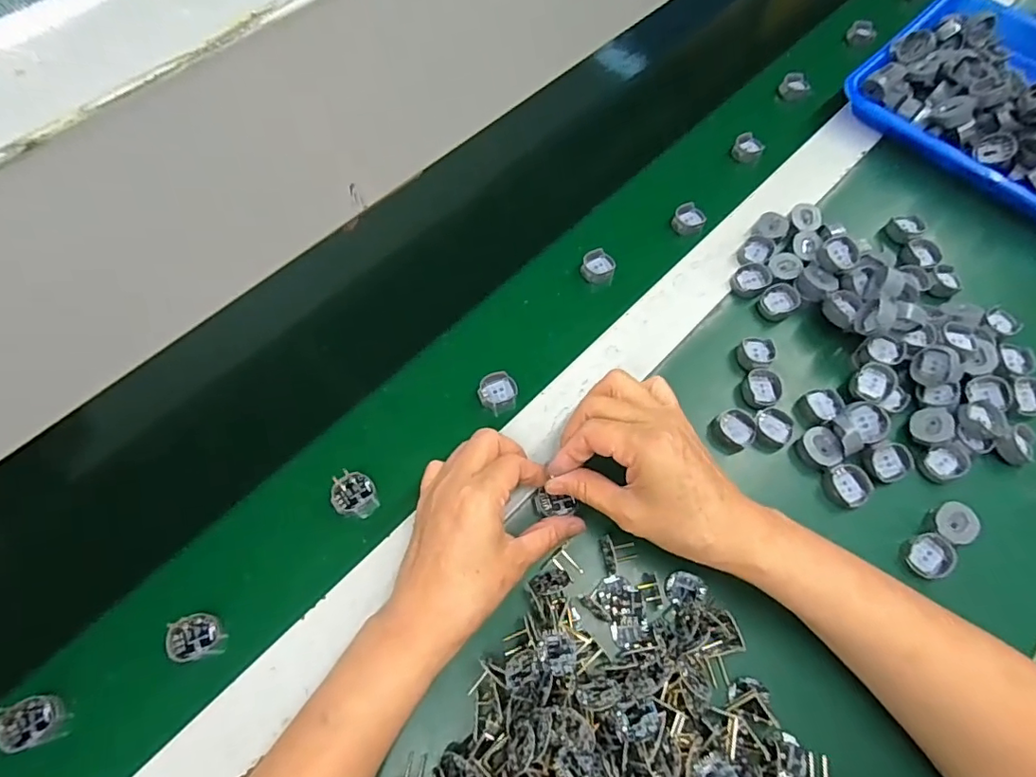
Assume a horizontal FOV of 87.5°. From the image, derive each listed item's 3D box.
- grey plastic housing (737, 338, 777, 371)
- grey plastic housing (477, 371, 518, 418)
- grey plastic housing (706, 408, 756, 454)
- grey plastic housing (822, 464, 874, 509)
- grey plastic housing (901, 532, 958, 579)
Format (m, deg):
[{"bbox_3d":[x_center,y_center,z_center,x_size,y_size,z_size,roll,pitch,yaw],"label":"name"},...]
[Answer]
[{"bbox_3d":[0.186,-0.026,0.422,0.027,0.011,0.027,-6,65,-1],"label":"grey plastic housing"},{"bbox_3d":[-0.017,0.004,0.429,0.029,0.027,0.029,-11,83,-10],"label":"grey plastic housing"},{"bbox_3d":[0.157,0.031,0.398,0.028,0.016,0.029,-1,65,1],"label":"grey plastic housing"},{"bbox_3d":[0.232,0.068,0.379,0.029,0.010,0.029,-11,65,-5],"label":"grey plastic housing"},{"bbox_3d":[0.273,0.111,0.358,0.027,0.009,0.027,-1,65,1],"label":"grey plastic housing"}]

